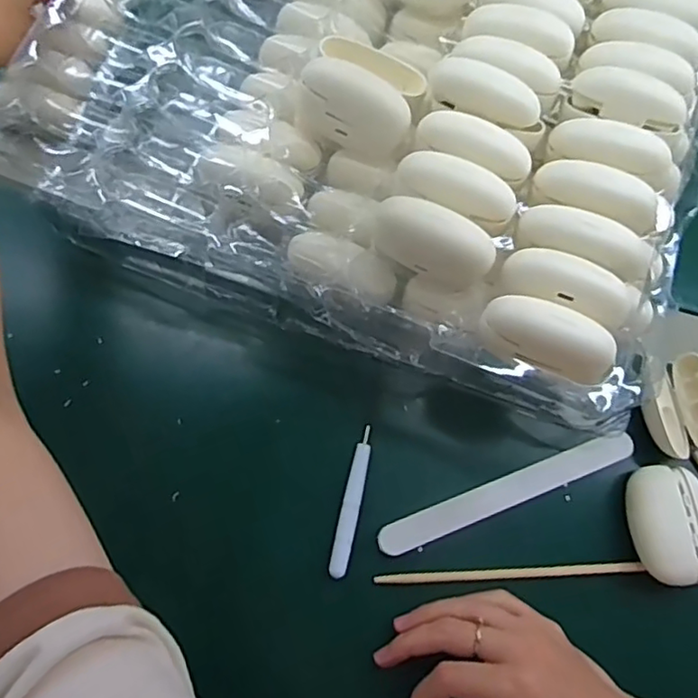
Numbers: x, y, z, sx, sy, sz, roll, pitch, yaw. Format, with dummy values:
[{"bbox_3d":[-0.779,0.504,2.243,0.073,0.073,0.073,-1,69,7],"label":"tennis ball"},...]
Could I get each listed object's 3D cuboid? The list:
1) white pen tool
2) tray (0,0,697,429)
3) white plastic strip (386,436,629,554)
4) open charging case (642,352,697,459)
[{"bbox_3d":[0.002,0.094,0.380,0.011,0.007,0.091,12,74,2],"label":"white pen tool"},{"bbox_3d":[0.065,-0.286,0.416,0.420,0.064,0.567,24,75,6],"label":"tray"},{"bbox_3d":[0.099,0.090,0.382,0.168,0.010,0.019,-21,75,-7],"label":"white plastic strip"},{"bbox_3d":[0.212,0.037,0.389,0.045,0.026,0.060,-14,75,-5],"label":"open charging case"}]

